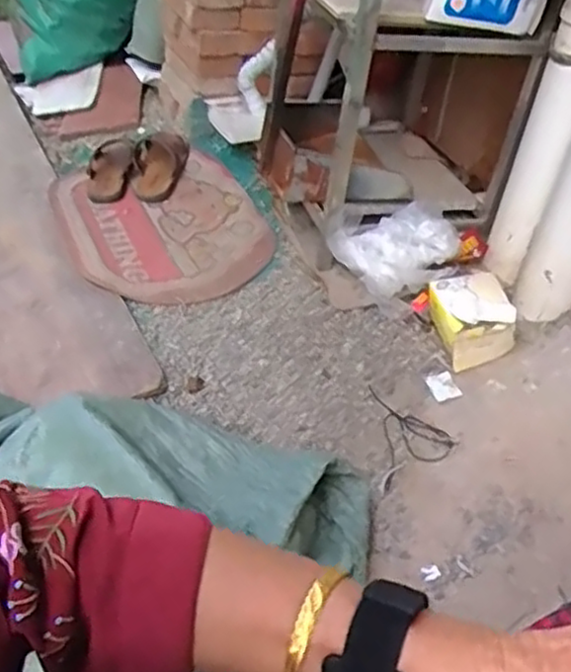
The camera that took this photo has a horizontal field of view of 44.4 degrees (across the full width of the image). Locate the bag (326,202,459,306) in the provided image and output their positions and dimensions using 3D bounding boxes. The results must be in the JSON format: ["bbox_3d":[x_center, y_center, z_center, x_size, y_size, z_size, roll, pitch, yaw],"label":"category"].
[{"bbox_3d":[0.189,-0.150,1.262,0.221,0.116,0.160,8,42,3],"label":"bag"}]

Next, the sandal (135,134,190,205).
[{"bbox_3d":[-0.285,-0.385,1.588,0.110,0.053,0.243,3,42,-2],"label":"sandal"}]

